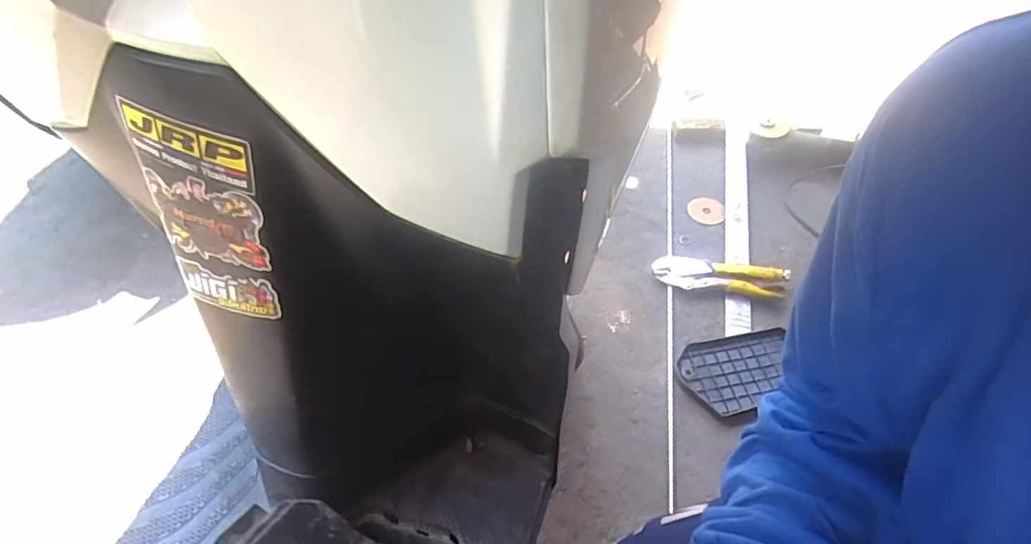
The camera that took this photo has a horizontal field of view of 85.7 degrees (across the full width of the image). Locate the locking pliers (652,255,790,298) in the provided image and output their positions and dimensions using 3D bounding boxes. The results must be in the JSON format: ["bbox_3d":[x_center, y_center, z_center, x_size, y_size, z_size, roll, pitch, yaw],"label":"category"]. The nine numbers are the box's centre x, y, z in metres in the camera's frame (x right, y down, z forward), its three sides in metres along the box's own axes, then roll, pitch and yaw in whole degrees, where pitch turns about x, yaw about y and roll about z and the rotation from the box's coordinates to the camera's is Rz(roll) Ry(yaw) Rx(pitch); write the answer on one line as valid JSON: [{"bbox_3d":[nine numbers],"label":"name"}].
[{"bbox_3d":[0.351,0.004,0.958,0.218,0.043,0.064,7,50,9],"label":"locking pliers"}]

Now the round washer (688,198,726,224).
[{"bbox_3d":[0.379,-0.125,1.098,0.070,0.009,0.080,16,51,16],"label":"round washer"}]

